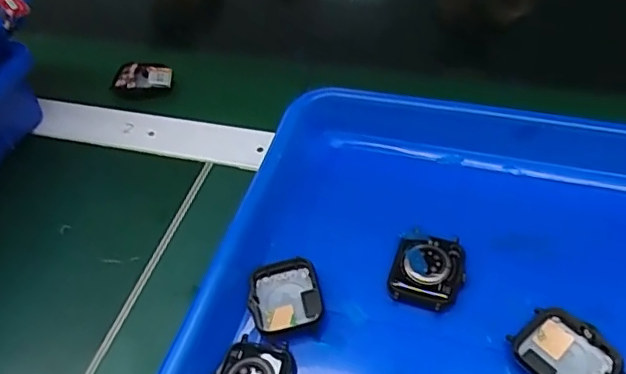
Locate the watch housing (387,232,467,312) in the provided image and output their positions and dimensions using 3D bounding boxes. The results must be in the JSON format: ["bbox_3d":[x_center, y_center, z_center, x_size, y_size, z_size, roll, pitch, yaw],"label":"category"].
[{"bbox_3d":[0.062,0.045,0.309,0.036,0.012,0.043,12,50,17],"label":"watch housing"}]

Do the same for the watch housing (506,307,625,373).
[{"bbox_3d":[0.121,0.080,0.272,0.035,0.011,0.045,-36,53,-24],"label":"watch housing"}]

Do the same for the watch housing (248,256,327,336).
[{"bbox_3d":[-0.014,0.059,0.305,0.038,0.011,0.039,-16,48,-8],"label":"watch housing"}]

